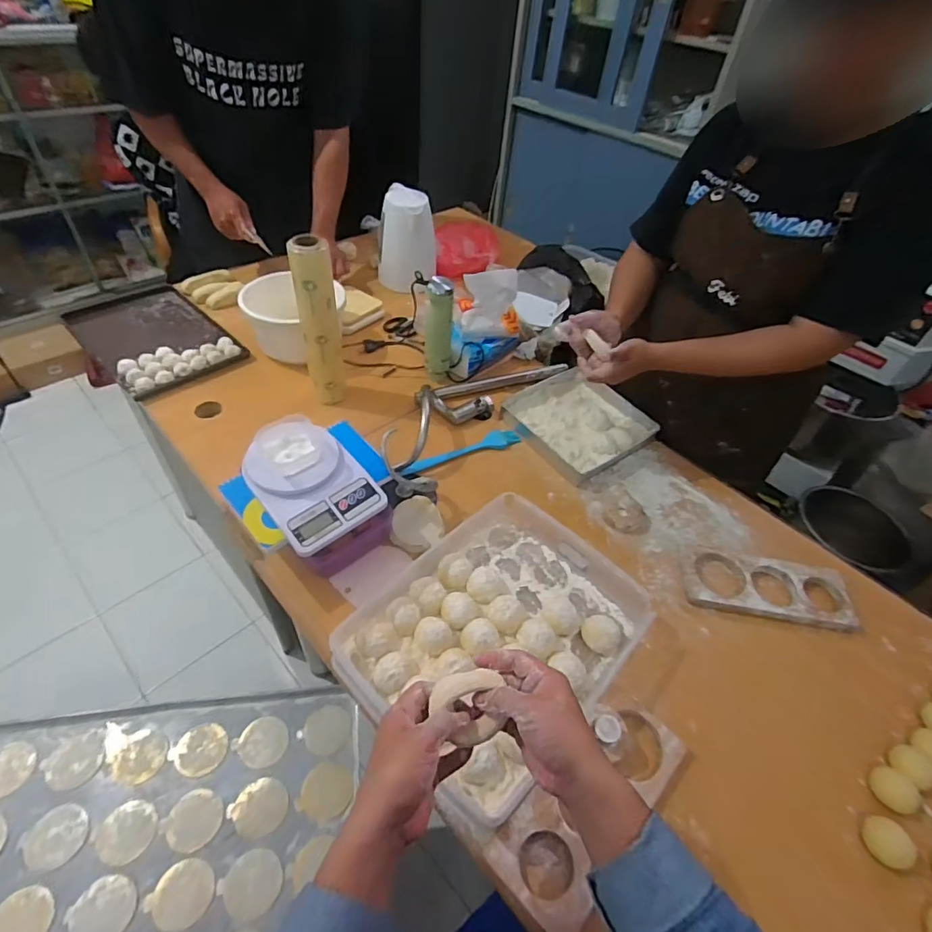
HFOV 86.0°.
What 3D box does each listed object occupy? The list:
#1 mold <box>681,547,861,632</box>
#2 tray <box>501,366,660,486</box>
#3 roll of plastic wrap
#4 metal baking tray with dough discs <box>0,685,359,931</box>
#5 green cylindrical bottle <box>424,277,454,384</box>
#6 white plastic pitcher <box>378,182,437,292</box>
[{"bbox_3d":[0.482,0.189,0.793,0.269,0.029,0.112,8,47,2],"label":"mold"},{"bbox_3d":[0.224,-0.091,1.005,0.235,0.041,0.231,-27,55,-27],"label":"tray"},{"bbox_3d":[-0.263,-0.246,0.908,0.065,0.316,0.054,-8,48,-12],"label":"roll of plastic wrap"},{"bbox_3d":[-0.463,0.556,0.725,0.592,0.045,0.401,-3,48,-9],"label":"metal baking tray with dough discs"},{"bbox_3d":[-0.056,-0.273,1.011,0.054,0.217,0.053,3,47,-3],"label":"green cylindrical bottle"},{"bbox_3d":[-0.151,-0.586,1.289,0.148,0.196,0.161,-2,48,-8],"label":"white plastic pitcher"}]

